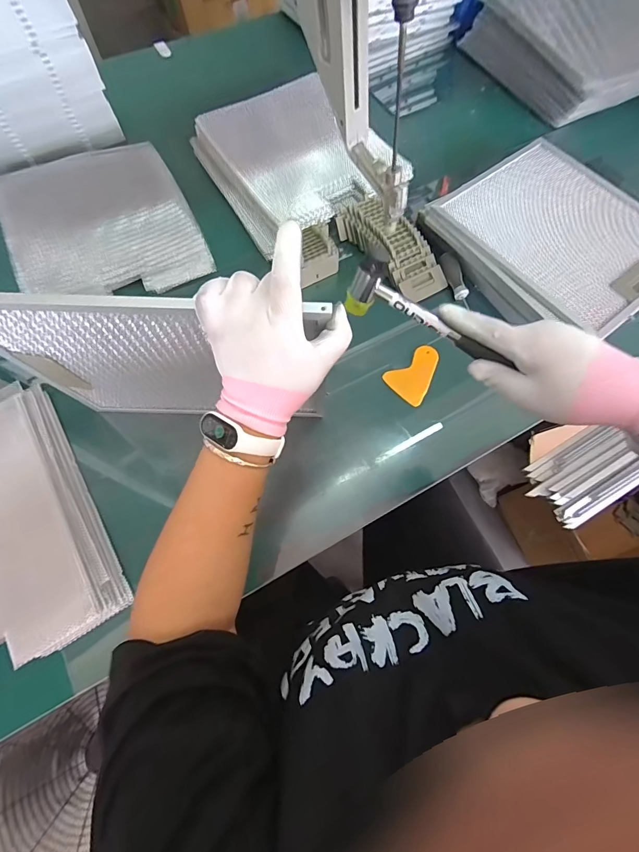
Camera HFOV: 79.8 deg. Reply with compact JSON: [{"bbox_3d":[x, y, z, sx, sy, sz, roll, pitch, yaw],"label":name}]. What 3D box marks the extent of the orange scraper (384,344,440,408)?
[{"bbox_3d":[0.154,-0.083,0.601,0.088,0.008,0.070,-46,74,-1],"label":"orange scraper"}]

